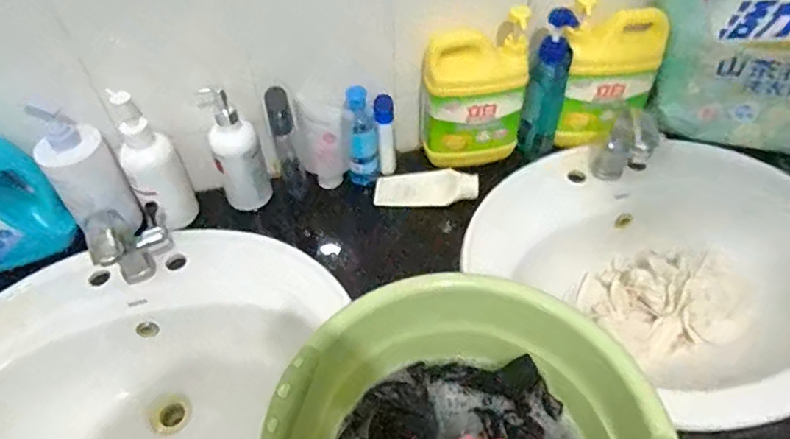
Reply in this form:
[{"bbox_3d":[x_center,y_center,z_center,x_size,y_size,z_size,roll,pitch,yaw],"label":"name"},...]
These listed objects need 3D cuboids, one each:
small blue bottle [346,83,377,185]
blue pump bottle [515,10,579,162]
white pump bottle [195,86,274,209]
[{"bbox_3d":[-0.049,-0.117,0.838,0.042,0.168,0.038,-4,49,-2],"label":"small blue bottle"},{"bbox_3d":[0.221,-0.190,0.831,0.055,0.229,0.052,13,51,12],"label":"blue pump bottle"},{"bbox_3d":[-0.225,-0.097,0.808,0.071,0.179,0.055,-16,50,-12],"label":"white pump bottle"}]

